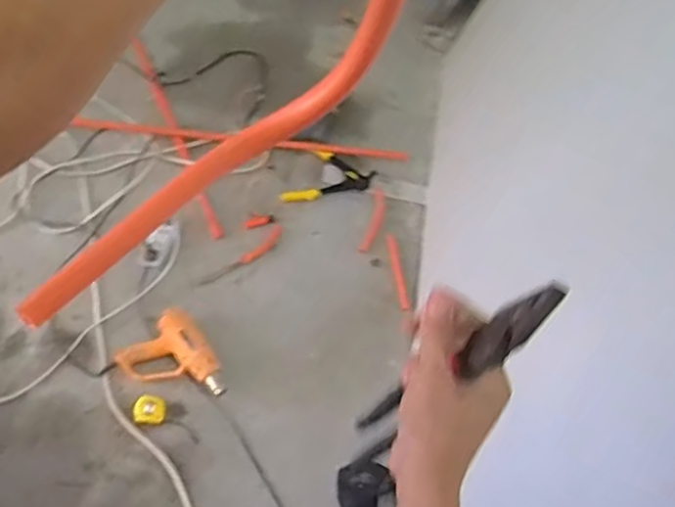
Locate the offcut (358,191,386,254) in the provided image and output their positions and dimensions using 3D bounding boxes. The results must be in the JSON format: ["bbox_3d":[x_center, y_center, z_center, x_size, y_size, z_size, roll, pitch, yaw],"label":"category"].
[{"bbox_3d":[0.104,-0.088,1.771,0.040,0.034,0.232,16,62,1],"label":"offcut"}]

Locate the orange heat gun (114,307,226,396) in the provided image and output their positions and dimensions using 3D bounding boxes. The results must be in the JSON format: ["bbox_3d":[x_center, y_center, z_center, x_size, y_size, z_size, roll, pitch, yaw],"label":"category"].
[{"bbox_3d":[-0.380,0.262,1.489,0.189,0.062,0.244,-38,74,-23],"label":"orange heat gun"}]

